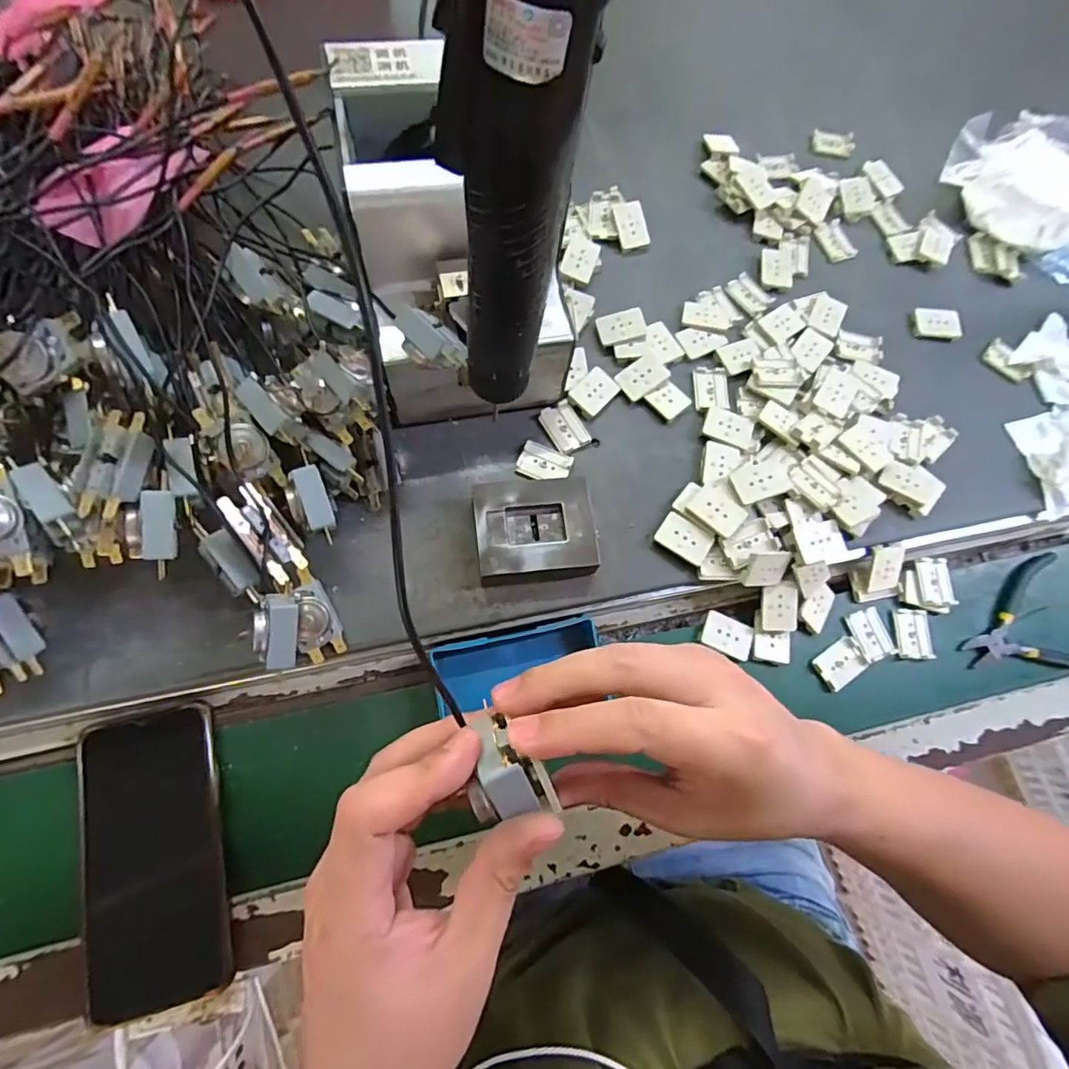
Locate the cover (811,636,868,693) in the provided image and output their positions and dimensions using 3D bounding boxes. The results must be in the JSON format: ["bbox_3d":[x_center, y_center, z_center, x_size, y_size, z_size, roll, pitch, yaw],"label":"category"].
[{"bbox_3d":[0.235,0.099,0.426,0.039,0.004,0.028,-31,79,-14],"label":"cover"}]

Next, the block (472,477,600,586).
[{"bbox_3d":[0.001,-0.002,0.384,0.079,0.028,0.068,-6,74,-8],"label":"block"}]

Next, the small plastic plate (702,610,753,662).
[{"bbox_3d":[0.147,0.075,0.420,0.036,0.004,0.028,24,72,1],"label":"small plastic plate"}]

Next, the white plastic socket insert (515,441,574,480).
[{"bbox_3d":[0.008,-0.053,0.415,0.038,0.005,0.027,22,72,1],"label":"white plastic socket insert"}]

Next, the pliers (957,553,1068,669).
[{"bbox_3d":[0.401,0.076,0.449,0.127,0.009,0.094,-20,76,-12],"label":"pliers"}]

